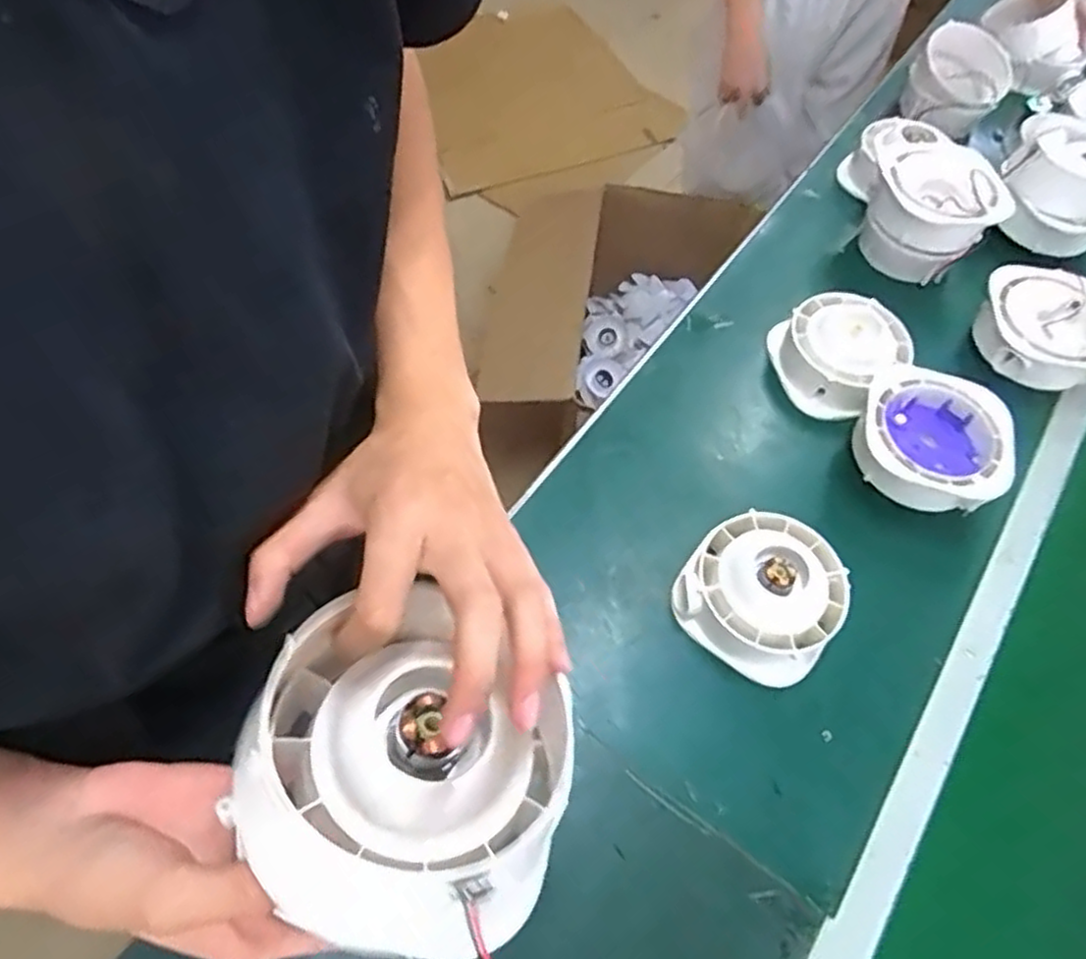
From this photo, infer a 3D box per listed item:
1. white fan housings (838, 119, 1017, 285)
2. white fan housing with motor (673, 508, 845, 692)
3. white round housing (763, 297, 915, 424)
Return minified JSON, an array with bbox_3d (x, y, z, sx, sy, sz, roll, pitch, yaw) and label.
[{"bbox_3d":[0.456,-0.367,0.911,0.121,0.104,0.232,-5,60,-6],"label":"white fan housings"},{"bbox_3d":[0.197,0.099,0.652,0.129,0.069,0.132,1,60,-2],"label":"white fan housing with motor"},{"bbox_3d":[0.324,-0.142,0.813,0.132,0.075,0.127,1,60,-2],"label":"white round housing"}]

